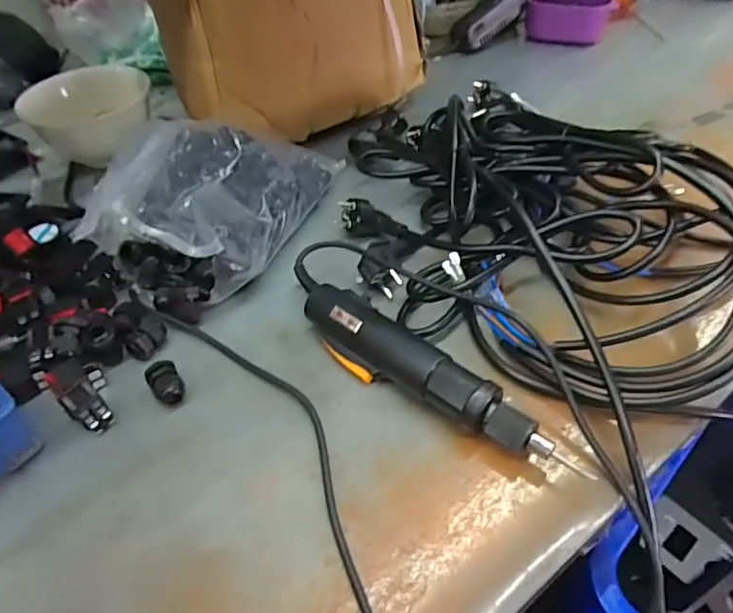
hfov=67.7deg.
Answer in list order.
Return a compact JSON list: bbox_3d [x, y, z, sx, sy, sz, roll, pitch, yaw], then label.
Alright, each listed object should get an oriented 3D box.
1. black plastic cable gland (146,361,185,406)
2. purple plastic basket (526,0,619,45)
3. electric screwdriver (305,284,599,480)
[{"bbox_3d":[-0.155,0.060,0.425,0.023,0.027,0.025,-27,50,-20],"label":"black plastic cable gland"},{"bbox_3d":[0.334,-0.487,0.898,0.133,0.057,0.144,13,48,17],"label":"purple plastic basket"},{"bbox_3d":[0.044,0.045,0.410,0.226,0.035,0.048,25,53,26],"label":"electric screwdriver"}]

